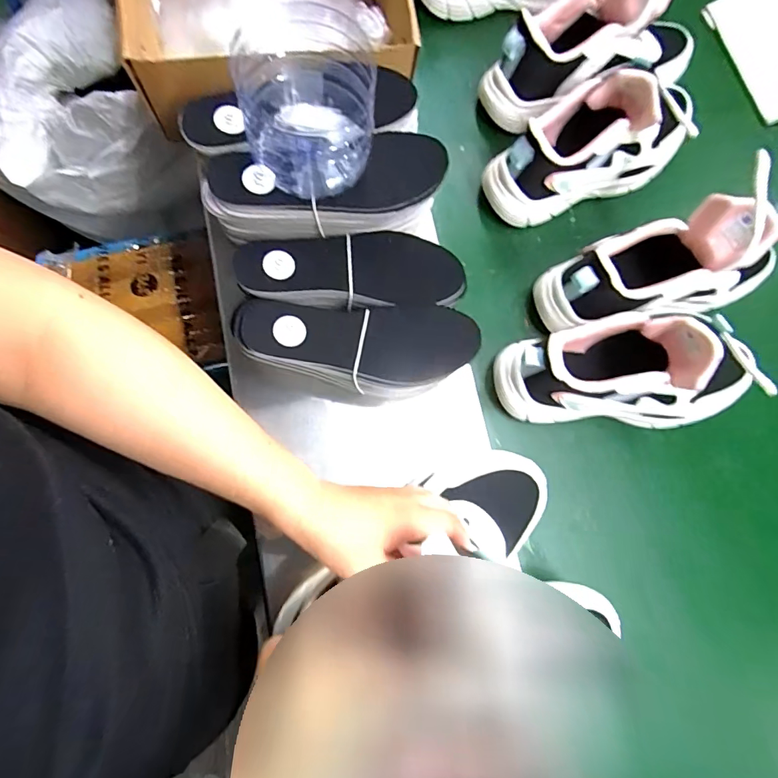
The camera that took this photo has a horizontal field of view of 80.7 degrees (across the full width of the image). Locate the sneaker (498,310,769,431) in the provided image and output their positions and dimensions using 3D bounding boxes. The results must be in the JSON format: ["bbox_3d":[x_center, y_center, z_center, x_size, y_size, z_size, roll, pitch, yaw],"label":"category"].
[{"bbox_3d":[0.243,-0.016,0.441,0.257,0.139,0.082,1,76,1],"label":"sneaker"}]

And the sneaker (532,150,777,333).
[{"bbox_3d":[0.288,-0.130,0.450,0.245,0.147,0.084,-17,76,-3],"label":"sneaker"}]

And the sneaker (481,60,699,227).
[{"bbox_3d":[0.221,-0.273,0.495,0.226,0.130,0.079,-24,77,-5],"label":"sneaker"}]

